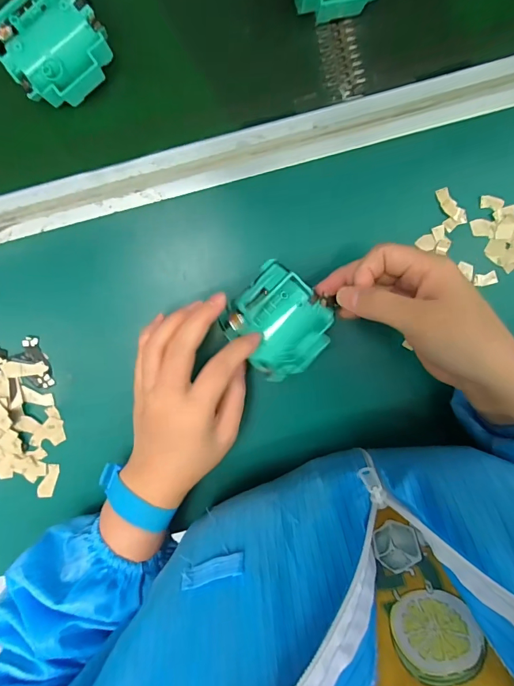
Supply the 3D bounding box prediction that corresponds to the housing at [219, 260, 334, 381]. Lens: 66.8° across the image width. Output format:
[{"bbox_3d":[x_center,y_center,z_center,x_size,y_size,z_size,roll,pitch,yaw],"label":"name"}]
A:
[{"bbox_3d":[0.018,-0.016,0.320,0.080,0.028,0.073,42,96,-5],"label":"housing"}]

